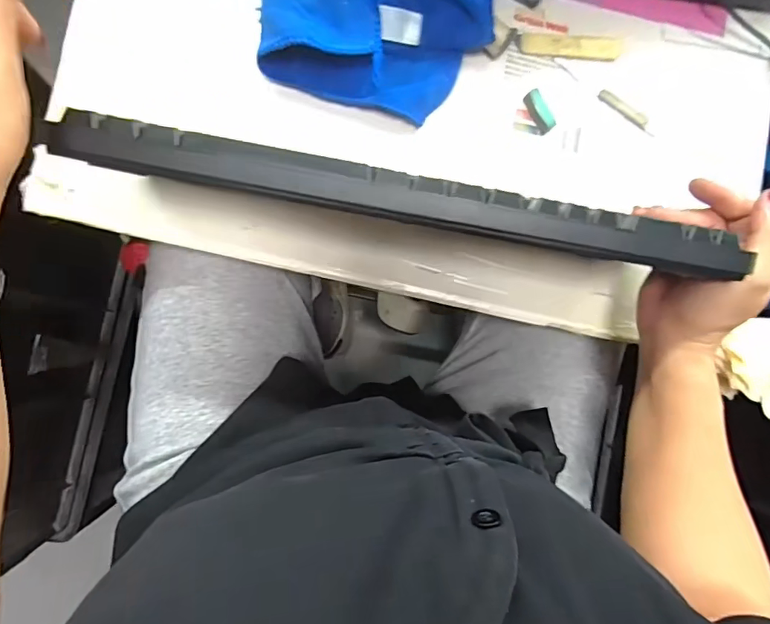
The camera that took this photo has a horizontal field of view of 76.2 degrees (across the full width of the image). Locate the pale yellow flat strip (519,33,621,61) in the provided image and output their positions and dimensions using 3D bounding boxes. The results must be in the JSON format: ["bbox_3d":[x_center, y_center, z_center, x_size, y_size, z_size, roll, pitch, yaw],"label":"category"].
[{"bbox_3d":[0.172,-0.249,0.456,0.094,0.006,0.022,1,86,-5],"label":"pale yellow flat strip"}]

